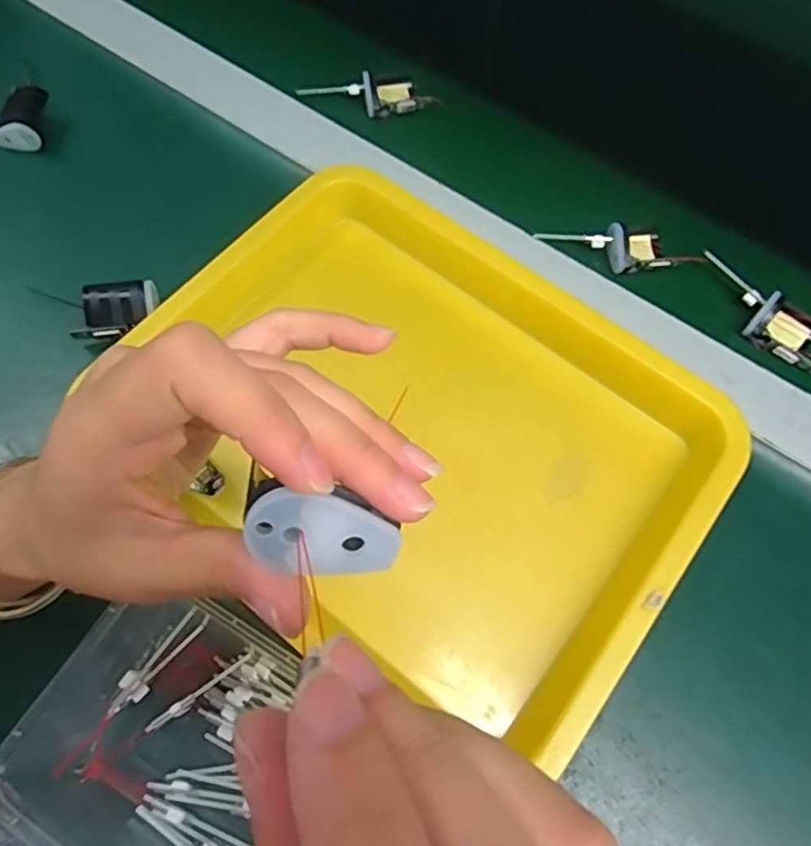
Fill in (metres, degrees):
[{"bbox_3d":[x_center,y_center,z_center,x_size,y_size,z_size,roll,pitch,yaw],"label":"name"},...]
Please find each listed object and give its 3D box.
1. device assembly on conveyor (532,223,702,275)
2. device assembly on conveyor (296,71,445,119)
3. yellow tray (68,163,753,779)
[{"bbox_3d":[0.152,-0.125,0.434,0.111,0.017,0.033,0,67,-2],"label":"device assembly on conveyor"},{"bbox_3d":[-0.025,-0.263,0.490,0.113,0.017,0.042,-17,69,-8],"label":"device assembly on conveyor"},{"bbox_3d":[0.009,-0.003,0.366,0.324,0.037,0.239,36,71,13],"label":"yellow tray"}]

